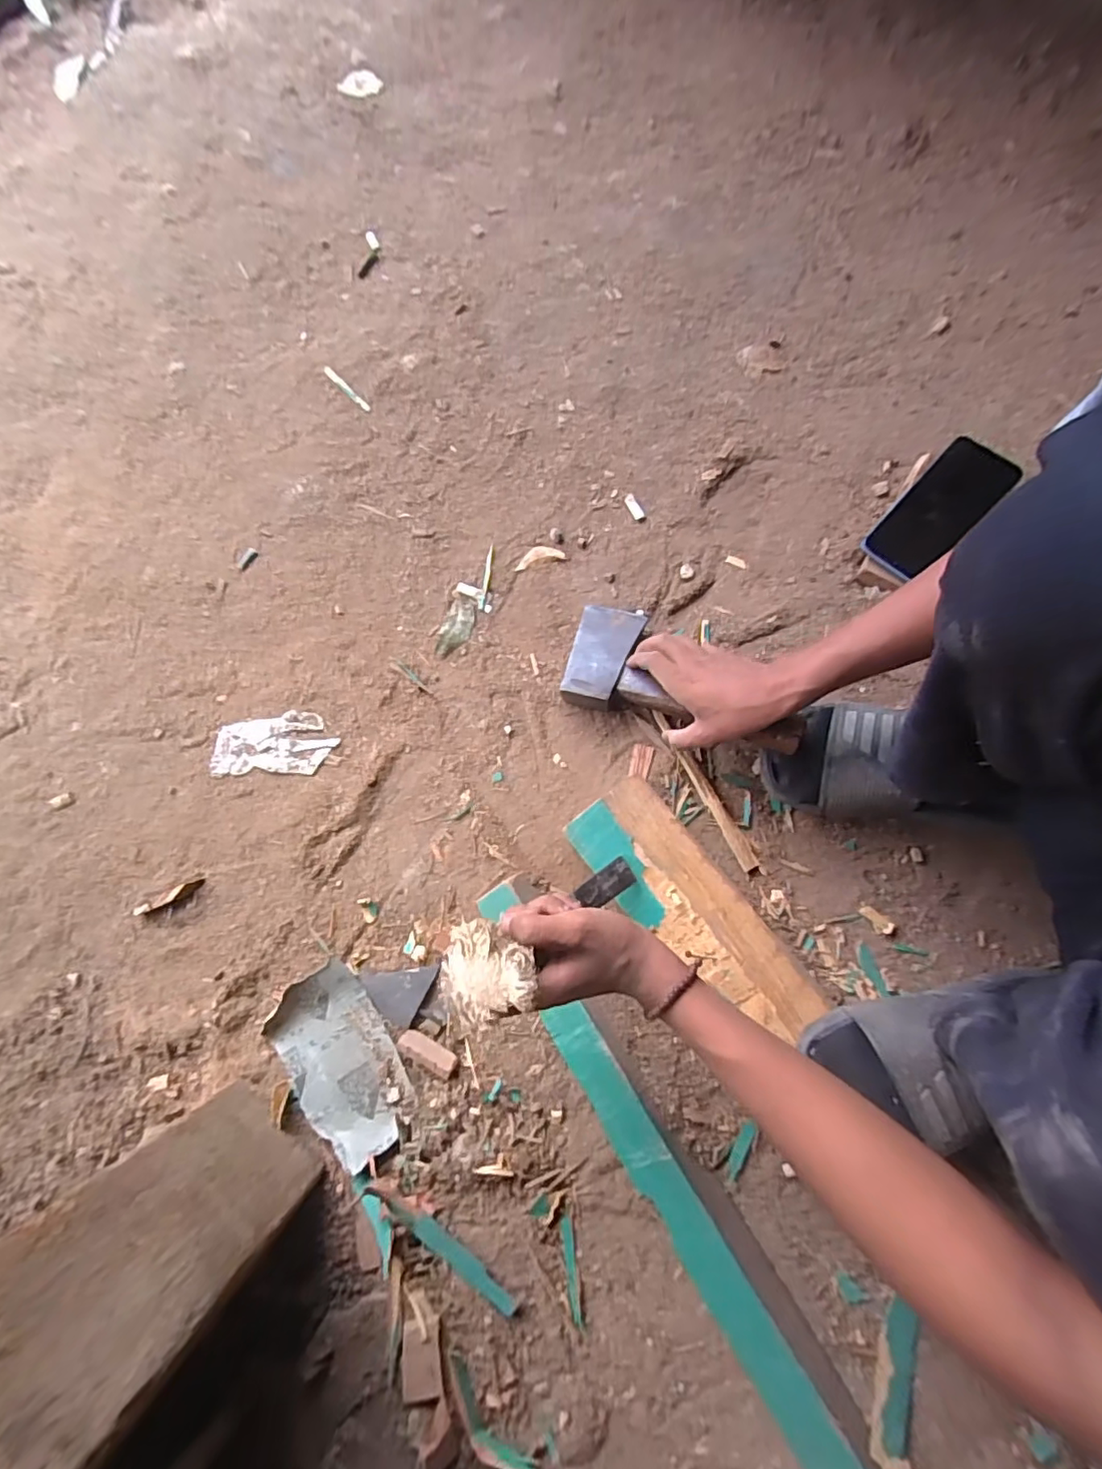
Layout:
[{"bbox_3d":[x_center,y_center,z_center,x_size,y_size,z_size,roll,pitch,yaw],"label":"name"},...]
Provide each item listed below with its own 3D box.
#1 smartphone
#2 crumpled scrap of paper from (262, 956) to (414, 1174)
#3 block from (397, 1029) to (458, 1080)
[{"bbox_3d":[0.401,-0.235,0.604,0.071,0.014,0.168,43,87,15],"label":"smartphone"},{"bbox_3d":[-0.196,0.306,0.544,0.096,0.022,0.162,-34,81,-5],"label":"crumpled scrap of paper"},{"bbox_3d":[-0.115,0.295,0.539,0.058,0.009,0.021,27,81,6],"label":"block"}]

